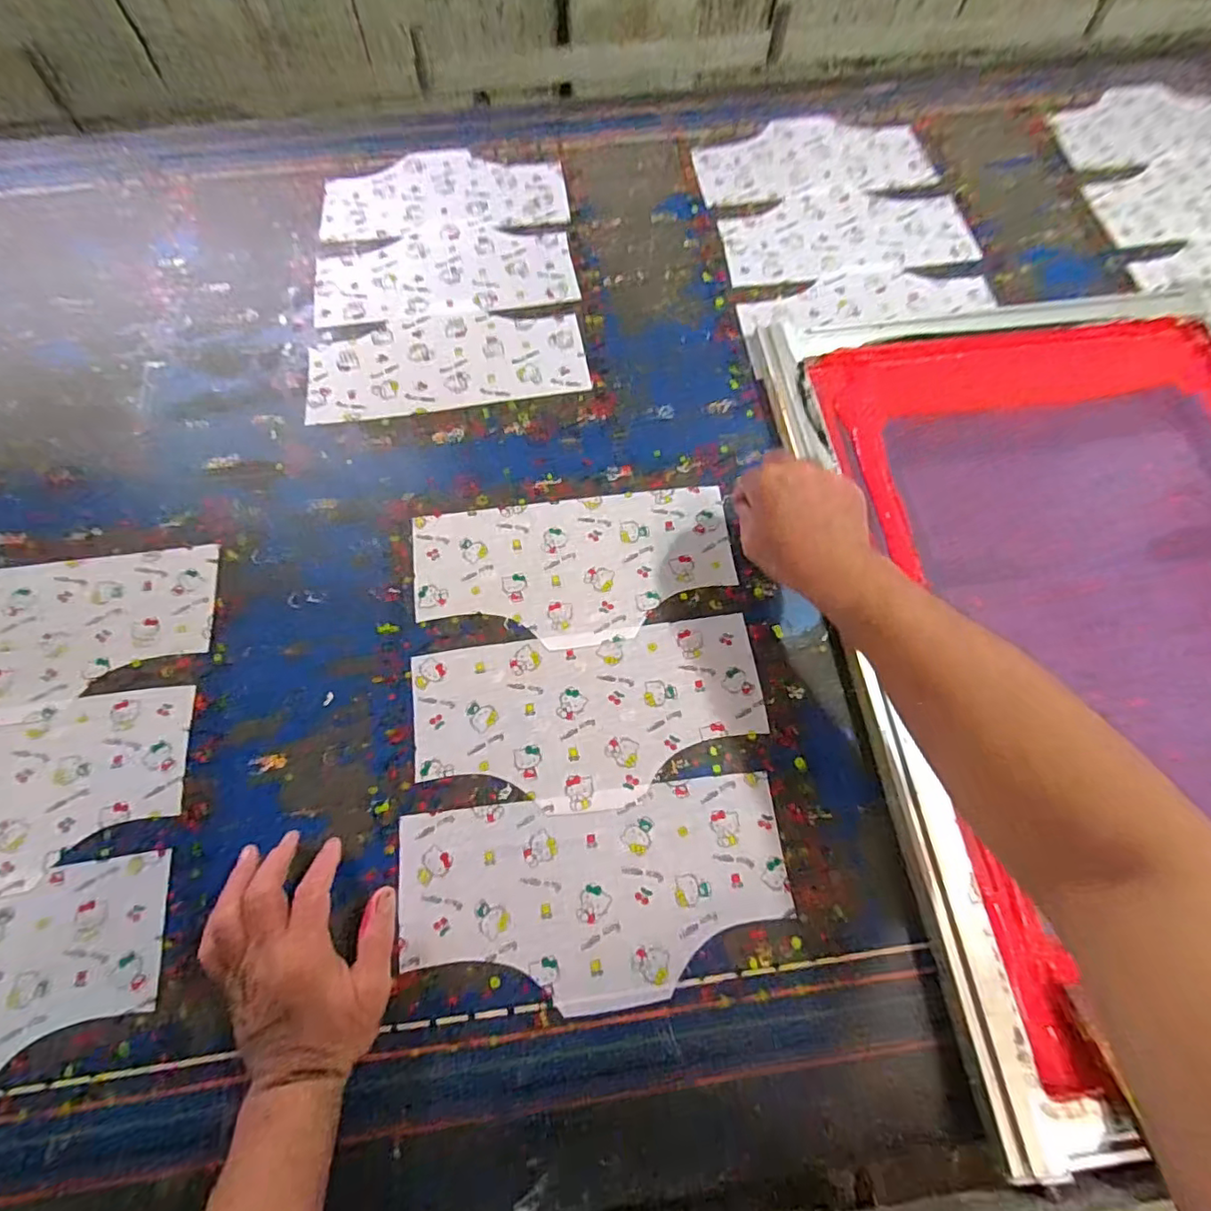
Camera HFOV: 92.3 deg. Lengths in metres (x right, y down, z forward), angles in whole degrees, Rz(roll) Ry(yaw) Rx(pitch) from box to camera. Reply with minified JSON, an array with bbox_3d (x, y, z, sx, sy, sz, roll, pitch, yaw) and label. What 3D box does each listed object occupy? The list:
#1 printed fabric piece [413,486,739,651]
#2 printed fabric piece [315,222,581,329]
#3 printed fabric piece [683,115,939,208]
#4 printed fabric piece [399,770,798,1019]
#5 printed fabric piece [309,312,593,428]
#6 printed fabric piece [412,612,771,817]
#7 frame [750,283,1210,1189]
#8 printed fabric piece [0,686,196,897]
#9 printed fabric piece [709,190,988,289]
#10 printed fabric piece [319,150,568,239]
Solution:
[{"bbox_3d":[-0.029,-0.037,0.563,0.302,0.006,0.150,-6,67,-2],"label":"printed fabric piece"},{"bbox_3d":[-0.195,-0.412,0.711,0.306,0.004,0.150,-8,67,-3],"label":"printed fabric piece"},{"bbox_3d":[0.278,-0.612,0.788,0.316,0.006,0.158,-9,67,-4],"label":"printed fabric piece"},{"bbox_3d":[-0.007,0.229,0.462,0.302,0.006,0.150,-6,67,-2],"label":"printed fabric piece"},{"bbox_3d":[-0.179,-0.276,0.657,0.304,0.004,0.134,-10,67,-4],"label":"printed fabric piece"},{"bbox_3d":[-0.014,0.096,0.510,0.301,0.005,0.149,-7,67,-3],"label":"printed fabric piece"},{"bbox_3d":[0.493,0.004,0.539,0.551,0.047,0.754,-8,67,-3],"label":"frame"},{"bbox_3d":[-0.512,0.159,0.479,0.307,0.008,0.148,-8,67,-3],"label":"printed fabric piece"},{"bbox_3d":[0.305,-0.469,0.735,0.314,0.006,0.145,-9,67,-4],"label":"printed fabric piece"},{"bbox_3d":[-0.211,-0.545,0.765,0.310,0.007,0.154,-5,67,-2],"label":"printed fabric piece"}]

